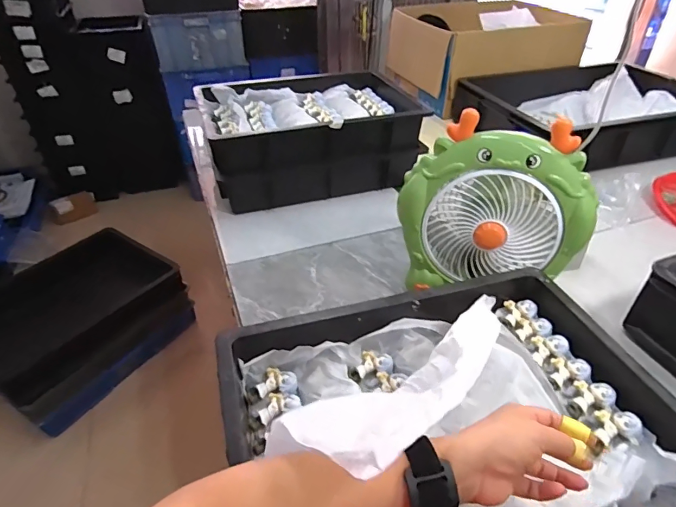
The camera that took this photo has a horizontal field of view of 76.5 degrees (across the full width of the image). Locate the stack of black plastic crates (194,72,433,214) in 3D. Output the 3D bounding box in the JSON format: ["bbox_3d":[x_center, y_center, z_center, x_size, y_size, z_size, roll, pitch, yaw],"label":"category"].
[{"bbox_3d":[-0.071,-0.274,0.994,0.442,0.167,0.333,-13,39,-15],"label":"stack of black plastic crates"}]

